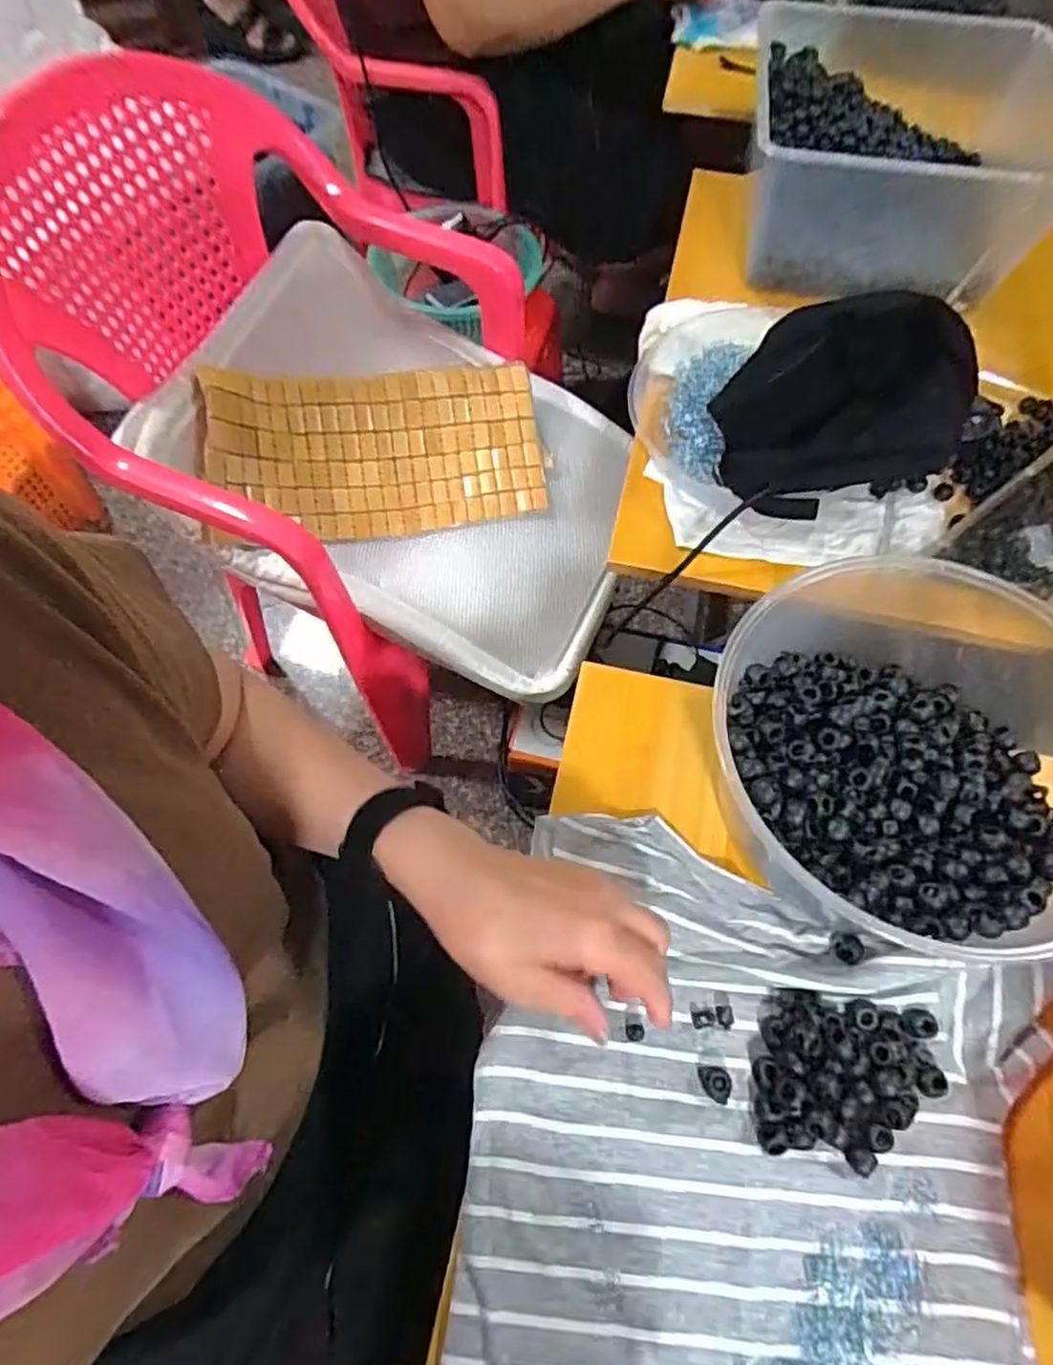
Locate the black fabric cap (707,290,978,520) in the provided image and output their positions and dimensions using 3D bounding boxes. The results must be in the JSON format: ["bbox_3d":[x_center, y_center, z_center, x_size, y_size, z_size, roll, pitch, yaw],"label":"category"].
[{"bbox_3d":[0.236,-0.211,0.532,0.173,0.045,0.137,-15,94,20],"label":"black fabric cap"}]

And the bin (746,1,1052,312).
[{"bbox_3d":[0.374,-0.551,0.736,0.277,0.148,0.334,9,64,3],"label":"bin"}]

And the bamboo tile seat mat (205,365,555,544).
[{"bbox_3d":[-0.160,-0.259,0.773,0.359,0.056,0.188,-8,87,-13],"label":"bamboo tile seat mat"}]

